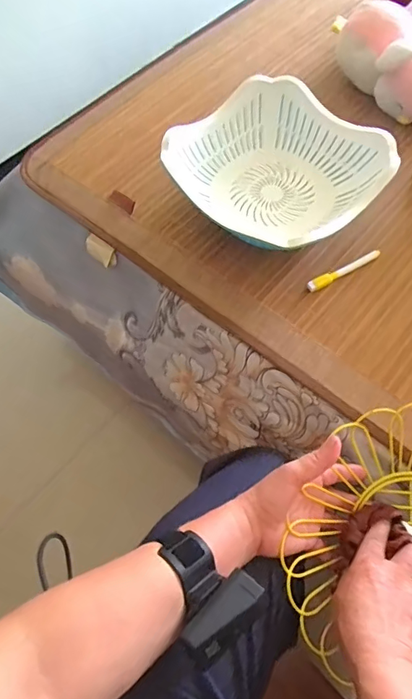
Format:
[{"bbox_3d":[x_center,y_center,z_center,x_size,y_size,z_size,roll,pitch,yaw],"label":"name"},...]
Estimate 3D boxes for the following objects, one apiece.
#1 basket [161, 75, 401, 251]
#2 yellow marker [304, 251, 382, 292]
[{"bbox_3d":[0.094,-0.240,0.621,0.246,0.093,0.261,-41,68,-17],"label":"basket"},{"bbox_3d":[0.183,-0.107,0.593,0.112,0.009,0.016,-28,65,-12],"label":"yellow marker"}]

